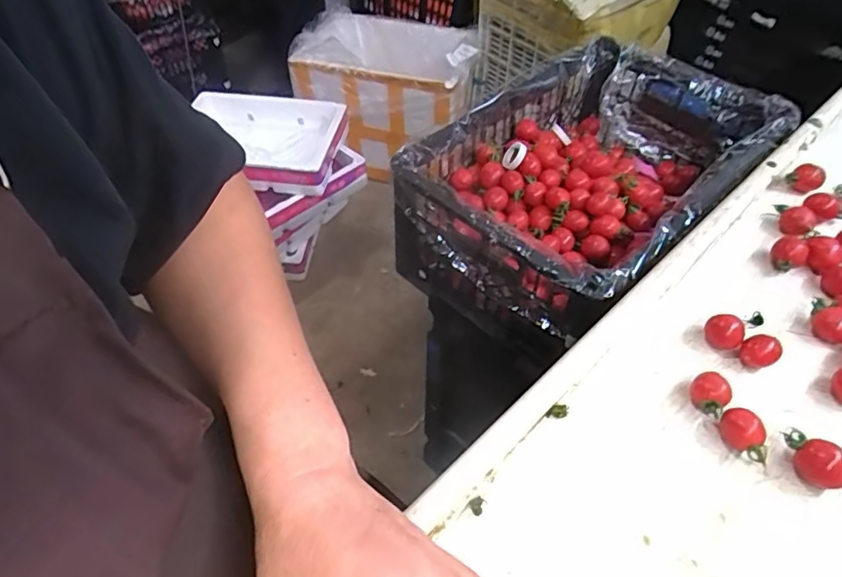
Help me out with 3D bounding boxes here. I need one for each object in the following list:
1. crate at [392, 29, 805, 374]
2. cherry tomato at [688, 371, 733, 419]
[{"bbox_3d":[0.223,-0.136,0.721,0.303,0.170,0.436,36,58,27],"label":"crate"},{"bbox_3d":[0.218,0.081,0.418,0.022,0.028,0.029,-29,57,-24],"label":"cherry tomato"}]

